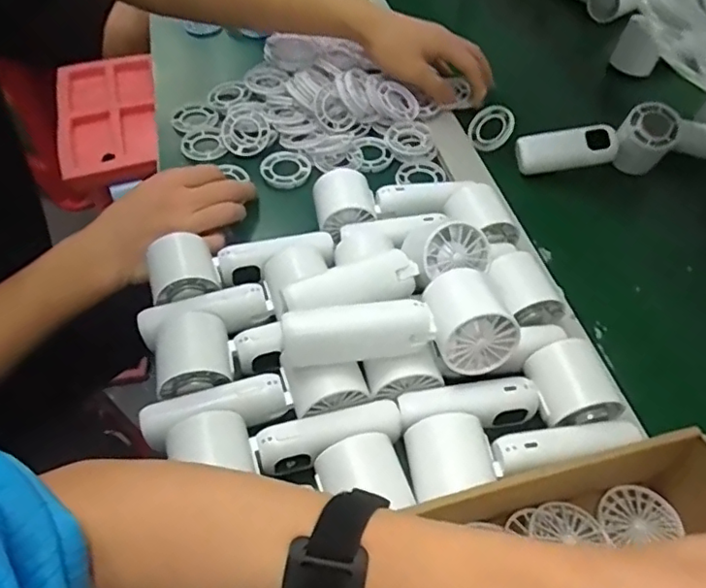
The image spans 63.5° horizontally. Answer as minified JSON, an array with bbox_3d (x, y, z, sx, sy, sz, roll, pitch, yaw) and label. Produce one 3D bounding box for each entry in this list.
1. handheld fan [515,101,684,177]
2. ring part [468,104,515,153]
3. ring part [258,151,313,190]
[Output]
[{"bbox_3d":[0.252,-0.158,0.596,0.153,0.063,0.042,2,52,2],"label":"handheld fan"},{"bbox_3d":[0.153,-0.186,0.639,0.051,0.014,0.049,-8,74,28],"label":"ring part"},{"bbox_3d":[-0.073,-0.133,0.608,0.054,0.011,0.054,0,52,0],"label":"ring part"}]

